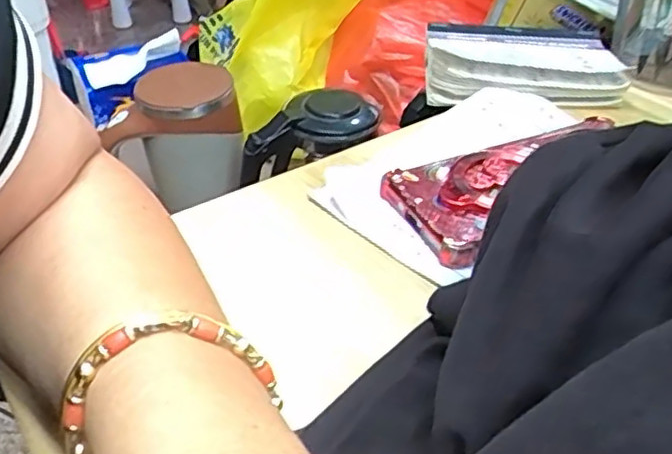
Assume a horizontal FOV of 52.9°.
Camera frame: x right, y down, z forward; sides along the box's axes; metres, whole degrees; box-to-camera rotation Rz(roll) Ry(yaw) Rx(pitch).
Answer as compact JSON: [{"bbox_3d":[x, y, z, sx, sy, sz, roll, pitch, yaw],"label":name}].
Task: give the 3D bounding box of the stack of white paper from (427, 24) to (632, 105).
[{"bbox_3d":[0.140,-0.127,0.504,0.141,0.028,0.108,4,39,5],"label":"stack of white paper"}]

